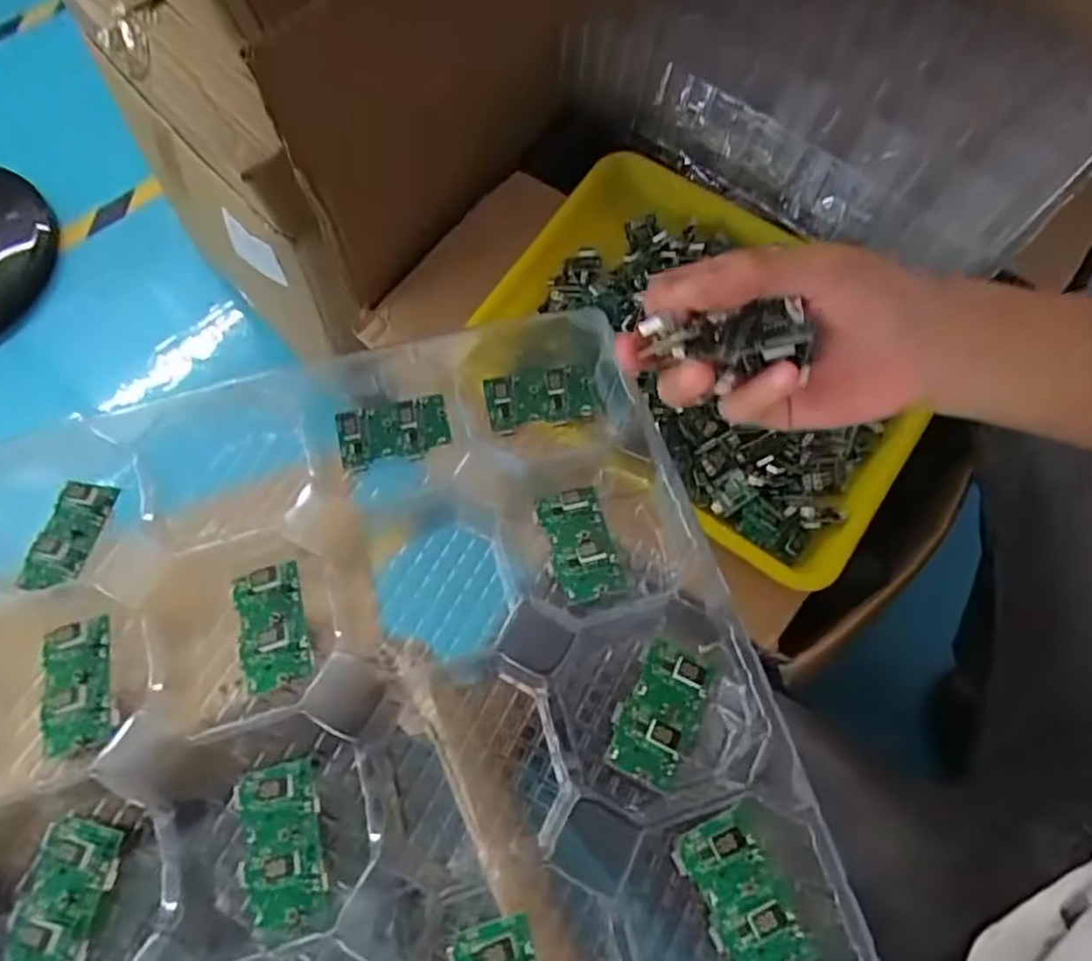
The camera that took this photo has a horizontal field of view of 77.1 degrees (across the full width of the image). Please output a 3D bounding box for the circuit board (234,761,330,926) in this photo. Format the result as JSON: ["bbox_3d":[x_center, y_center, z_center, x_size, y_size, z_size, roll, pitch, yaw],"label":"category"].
[{"bbox_3d":[-0.106,0.143,0.271,0.031,0.017,0.058,-14,66,-7],"label":"circuit board"}]

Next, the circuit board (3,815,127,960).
[{"bbox_3d":[-0.188,0.161,0.261,0.033,0.016,0.057,4,65,2],"label":"circuit board"}]

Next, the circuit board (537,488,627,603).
[{"bbox_3d":[0.016,0.029,0.323,0.030,0.014,0.055,-14,66,-7],"label":"circuit board"}]

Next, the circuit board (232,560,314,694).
[{"bbox_3d":[-0.123,0.064,0.304,0.029,0.017,0.053,-18,67,-8],"label":"circuit board"}]

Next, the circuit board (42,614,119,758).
[{"bbox_3d":[-0.204,0.088,0.293,0.029,0.012,0.056,-18,66,-8],"label":"circuit board"}]

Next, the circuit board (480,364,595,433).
[{"bbox_3d":[-0.003,-0.045,0.362,0.056,0.015,0.031,-9,66,-4],"label":"circuit board"}]

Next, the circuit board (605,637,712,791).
[{"bbox_3d":[0.050,0.098,0.292,0.033,0.016,0.058,24,67,11],"label":"circuit board"}]

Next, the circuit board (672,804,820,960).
[{"bbox_3d":[0.078,0.161,0.266,0.037,0.015,0.058,-23,67,-10],"label":"circuit board"}]

